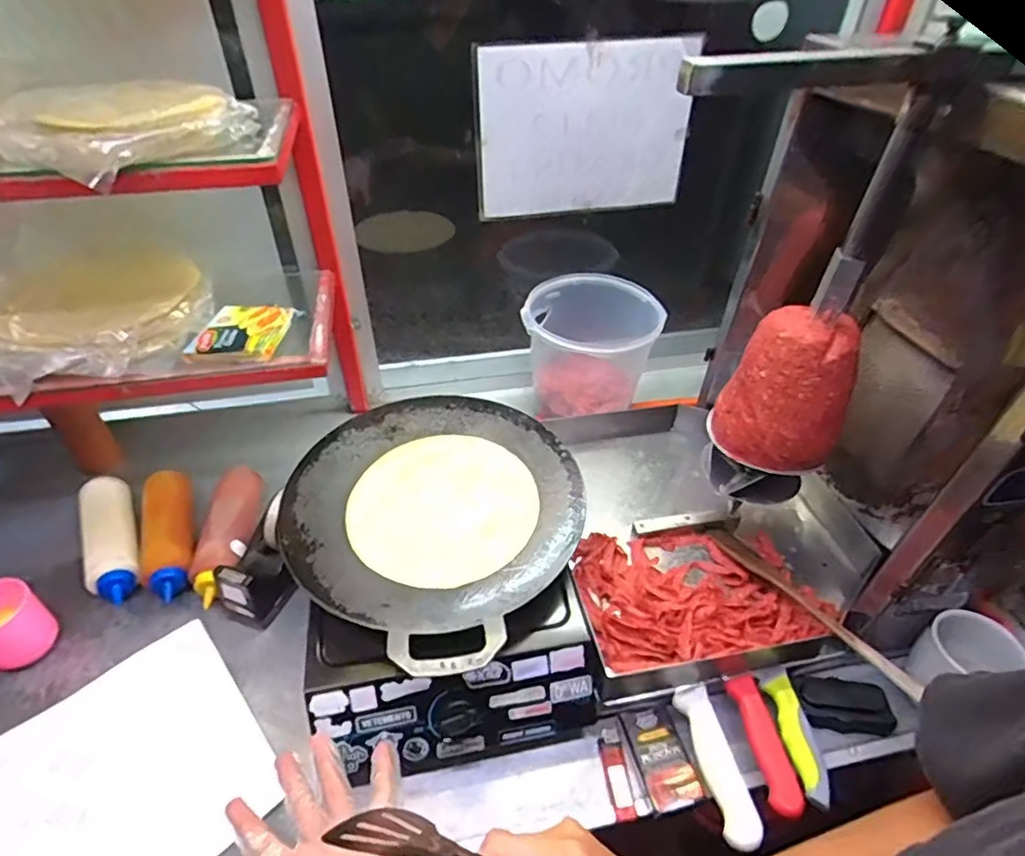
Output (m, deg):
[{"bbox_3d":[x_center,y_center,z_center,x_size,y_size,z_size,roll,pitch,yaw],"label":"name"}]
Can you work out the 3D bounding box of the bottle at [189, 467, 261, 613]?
[{"bbox_3d":[-0.370,0.132,0.744,0.058,0.061,0.182,-2,42,0],"label":"bottle"}]

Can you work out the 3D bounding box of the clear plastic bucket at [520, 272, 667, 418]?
[{"bbox_3d":[0.123,-0.131,0.897,0.198,0.162,0.201,-1,42,1],"label":"clear plastic bucket"}]

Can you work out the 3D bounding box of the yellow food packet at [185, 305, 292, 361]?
[{"bbox_3d":[-0.315,-0.113,0.667,0.092,0.018,0.098,0,42,2],"label":"yellow food packet"}]

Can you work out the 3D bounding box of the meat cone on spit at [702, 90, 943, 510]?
[{"bbox_3d":[0.281,-0.086,0.558,0.112,0.378,0.096,16,45,18],"label":"meat cone on spit"}]

